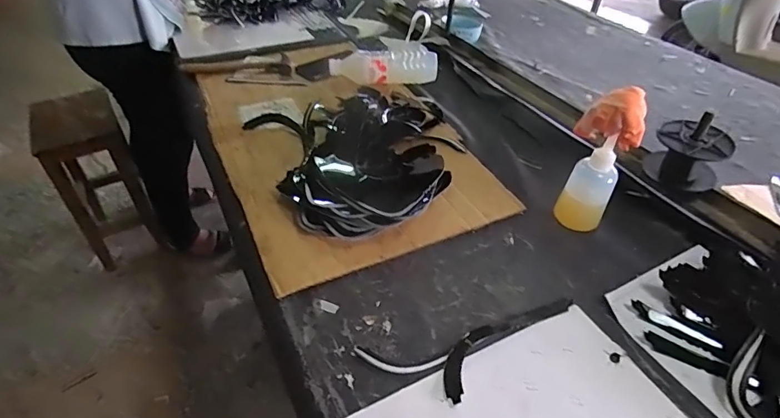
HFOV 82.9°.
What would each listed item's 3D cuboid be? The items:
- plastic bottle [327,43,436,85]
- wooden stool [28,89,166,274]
[{"bbox_3d":[-0.013,-0.305,0.948,0.227,0.068,0.059,-5,42,-11],"label":"plastic bottle"},{"bbox_3d":[-0.971,-0.089,1.508,0.225,0.550,0.325,-21,46,-23],"label":"wooden stool"}]

